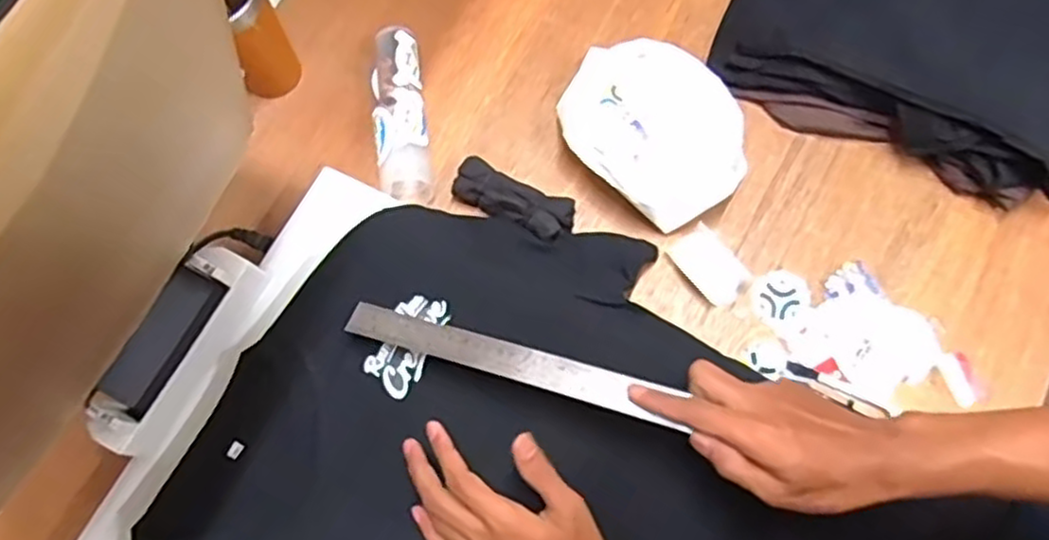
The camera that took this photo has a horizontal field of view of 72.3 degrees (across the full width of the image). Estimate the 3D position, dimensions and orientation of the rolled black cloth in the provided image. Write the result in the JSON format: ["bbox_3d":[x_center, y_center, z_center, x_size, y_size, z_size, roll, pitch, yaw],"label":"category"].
[{"bbox_3d":[-0.011,-0.072,0.735,0.128,0.032,0.049,28,75,11],"label":"rolled black cloth"}]

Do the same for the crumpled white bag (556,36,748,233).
[{"bbox_3d":[0.134,-0.143,0.749,0.162,0.046,0.201,-32,73,-8],"label":"crumpled white bag"}]

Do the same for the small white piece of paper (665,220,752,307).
[{"bbox_3d":[0.184,-0.006,0.713,0.045,0.022,0.081,-39,74,-10],"label":"small white piece of paper"}]

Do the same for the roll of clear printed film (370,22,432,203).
[{"bbox_3d":[-0.130,-0.161,0.764,0.058,0.048,0.194,-9,71,0],"label":"roll of clear printed film"}]

